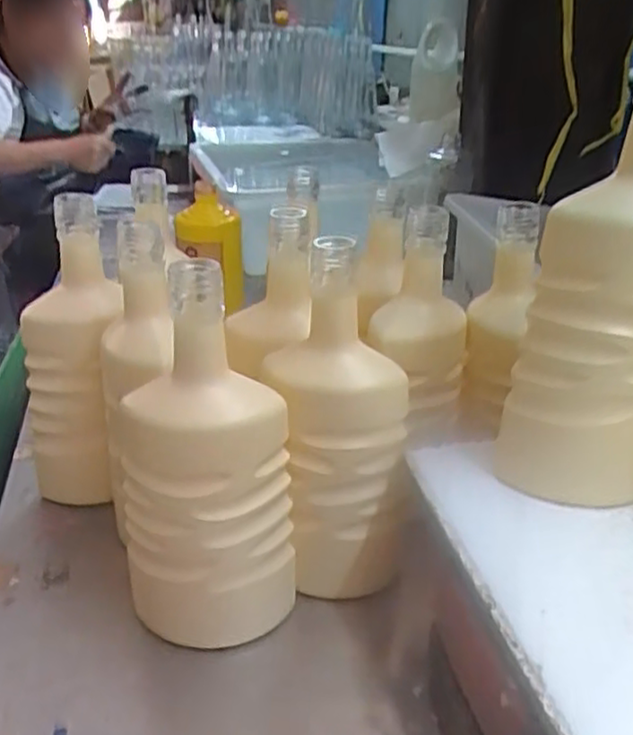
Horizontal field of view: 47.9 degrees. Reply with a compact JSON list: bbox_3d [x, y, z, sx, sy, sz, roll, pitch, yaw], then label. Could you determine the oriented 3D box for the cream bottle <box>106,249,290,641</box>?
[{"bbox_3d":[-0.074,0.064,0.448,0.093,0.242,0.075,14,32,28],"label":"cream bottle"}]

